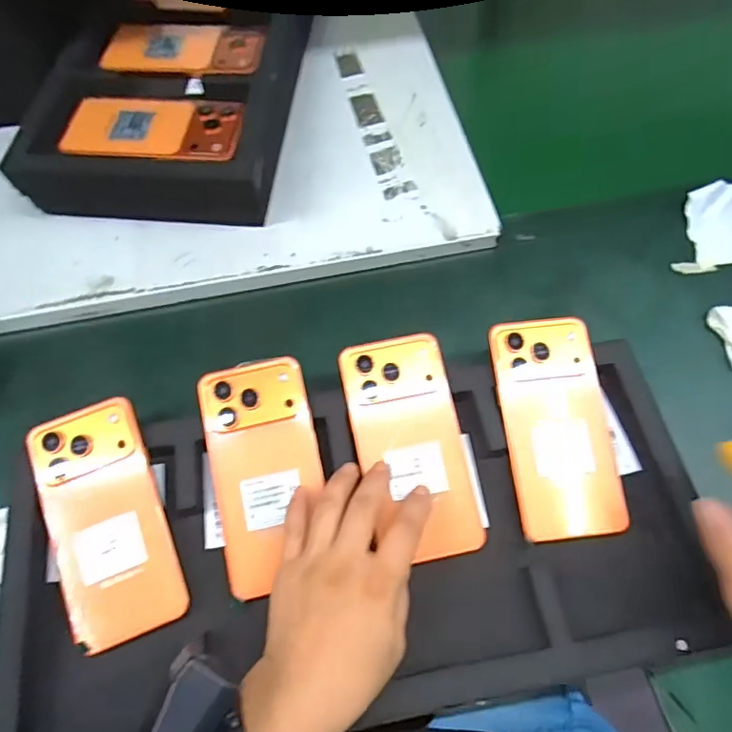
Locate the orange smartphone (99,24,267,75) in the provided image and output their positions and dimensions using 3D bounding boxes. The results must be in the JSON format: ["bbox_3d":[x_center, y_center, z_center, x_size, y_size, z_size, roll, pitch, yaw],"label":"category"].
[{"bbox_3d":[-0.186,-0.326,0.551,0.157,0.013,0.069,0,64,1],"label":"orange smartphone"}]

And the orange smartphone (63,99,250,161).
[{"bbox_3d":[-0.196,-0.219,0.497,0.160,0.007,0.079,1,64,2],"label":"orange smartphone"}]

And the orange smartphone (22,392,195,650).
[{"bbox_3d":[-0.184,0.108,0.379,0.077,0.008,0.162,-19,76,-12],"label":"orange smartphone"}]

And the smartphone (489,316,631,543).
[{"bbox_3d":[0.143,0.042,0.400,0.078,0.011,0.162,-6,75,-3],"label":"smartphone"}]

